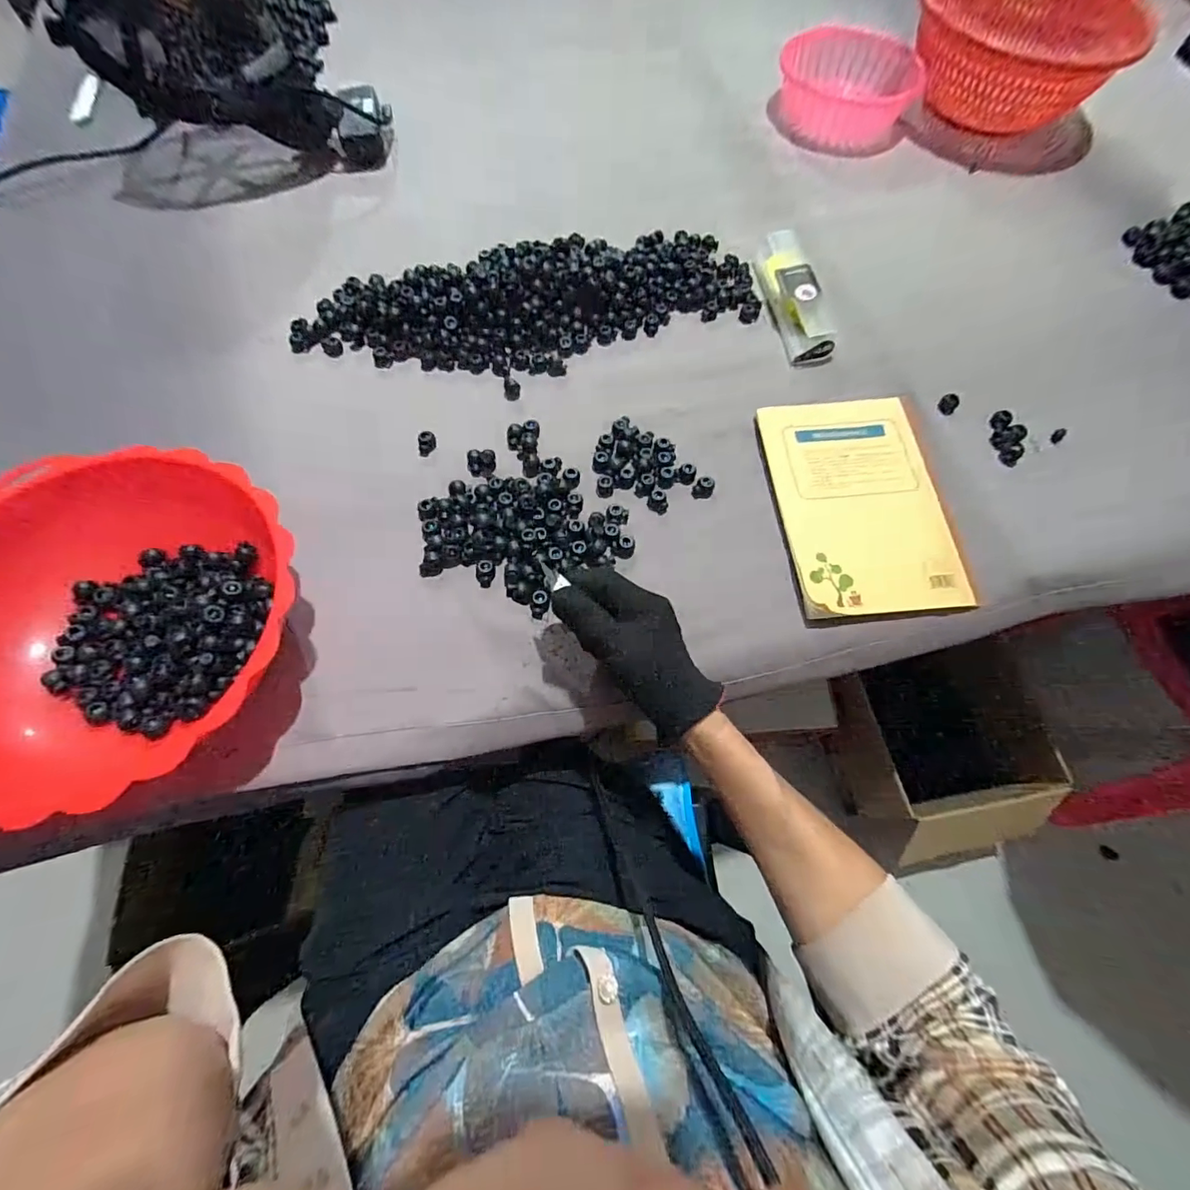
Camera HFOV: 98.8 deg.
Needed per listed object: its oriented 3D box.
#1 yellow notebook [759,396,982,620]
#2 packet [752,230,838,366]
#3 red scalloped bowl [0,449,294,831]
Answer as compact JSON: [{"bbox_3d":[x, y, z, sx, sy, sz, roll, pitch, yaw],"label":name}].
[{"bbox_3d":[0.225,-0.081,0.436,0.137,0.014,0.204,-4,68,-3],"label":"yellow notebook"},{"bbox_3d":[0.204,-0.310,0.522,0.043,0.027,0.149,-7,68,-4],"label":"packet"},{"bbox_3d":[-0.313,0.014,0.343,0.223,0.068,0.218,1,68,-1],"label":"red scalloped bowl"}]

